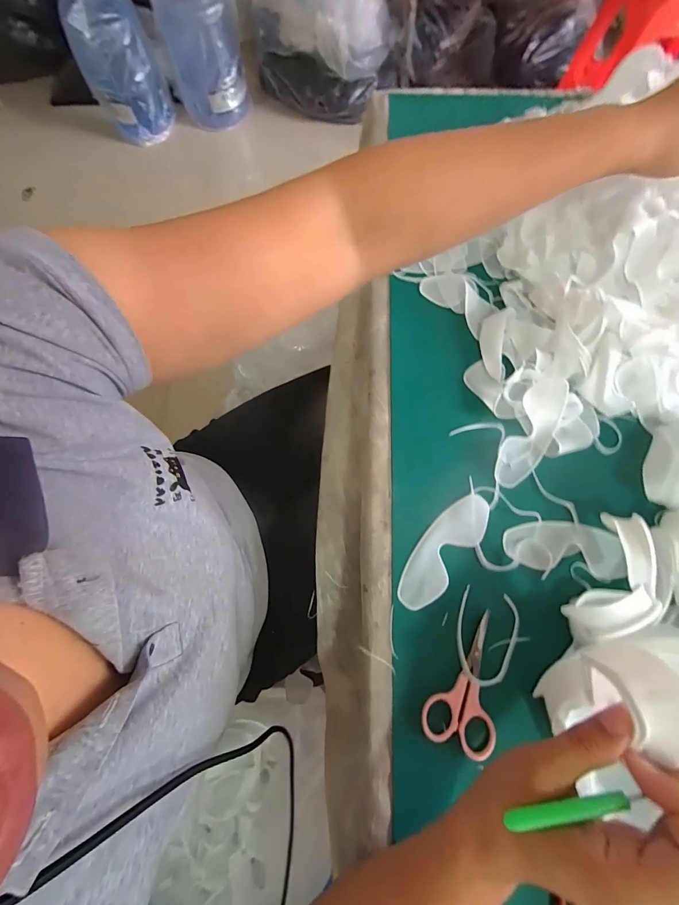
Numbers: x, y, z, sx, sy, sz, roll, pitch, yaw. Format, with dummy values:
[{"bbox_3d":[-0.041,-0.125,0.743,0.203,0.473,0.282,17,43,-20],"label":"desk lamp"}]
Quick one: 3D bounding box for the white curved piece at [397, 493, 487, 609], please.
[{"bbox_3d":[0.101,0.094,0.348,0.044,0.004,0.125,39,78,12],"label":"white curved piece"}]

